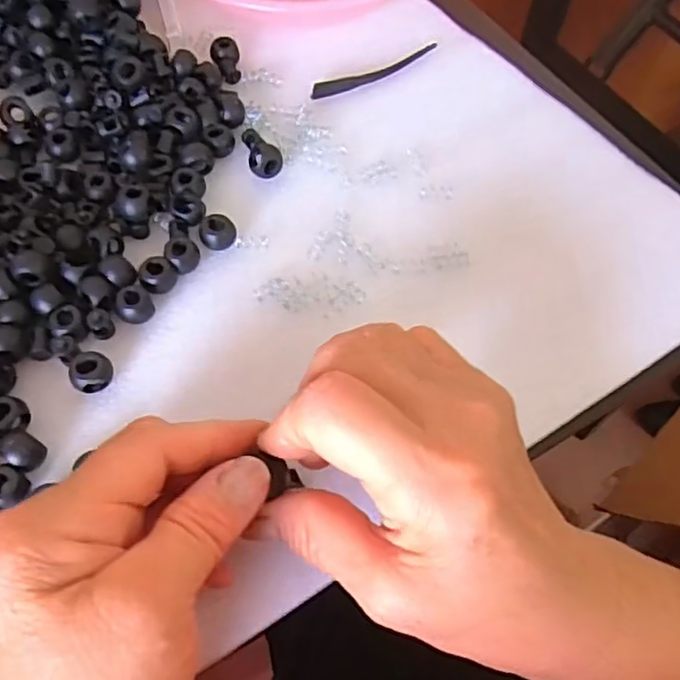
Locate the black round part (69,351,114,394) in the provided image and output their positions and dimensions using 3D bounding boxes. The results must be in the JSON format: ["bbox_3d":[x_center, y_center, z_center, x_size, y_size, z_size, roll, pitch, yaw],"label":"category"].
[{"bbox_3d":[-0.107,0.014,0.279,0.017,0.016,0.013,-36,68,-19],"label":"black round part"}]

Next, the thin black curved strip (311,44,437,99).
[{"bbox_3d":[0.022,-0.162,0.391,0.086,0.004,0.010,-24,64,-14],"label":"thin black curved strip"}]

